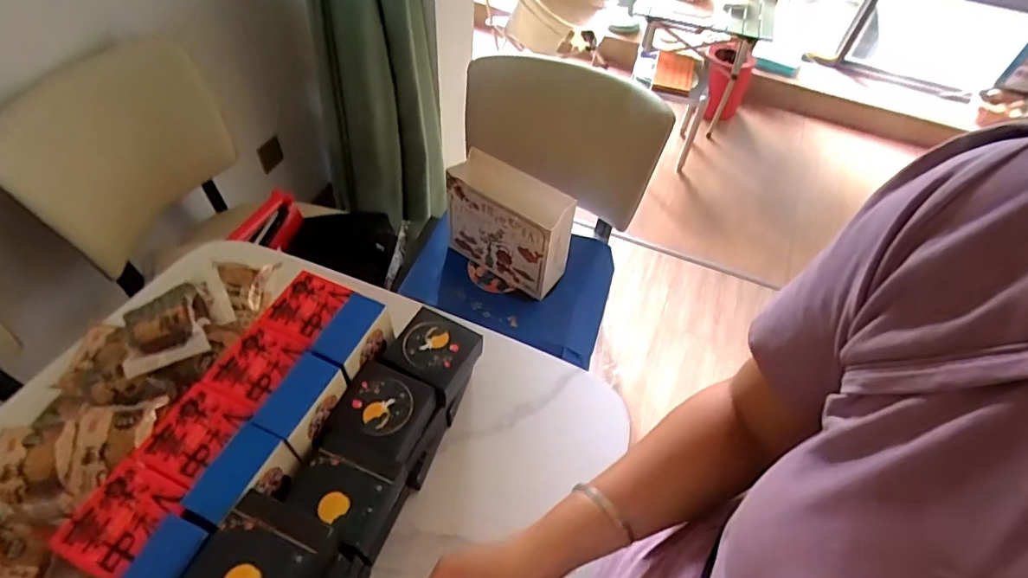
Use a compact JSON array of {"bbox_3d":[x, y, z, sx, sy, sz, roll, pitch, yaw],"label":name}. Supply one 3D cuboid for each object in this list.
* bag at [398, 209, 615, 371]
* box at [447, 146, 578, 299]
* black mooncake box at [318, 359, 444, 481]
[{"bbox_3d":[-0.011,-0.021,1.231,0.455,0.071,0.348,17,53,8],"label":"bag"},{"bbox_3d":[-0.017,-0.134,1.166,0.272,0.241,0.105,35,58,20],"label":"box"},{"bbox_3d":[-0.144,0.147,0.581,0.096,0.053,0.109,18,53,9],"label":"black mooncake box"}]

